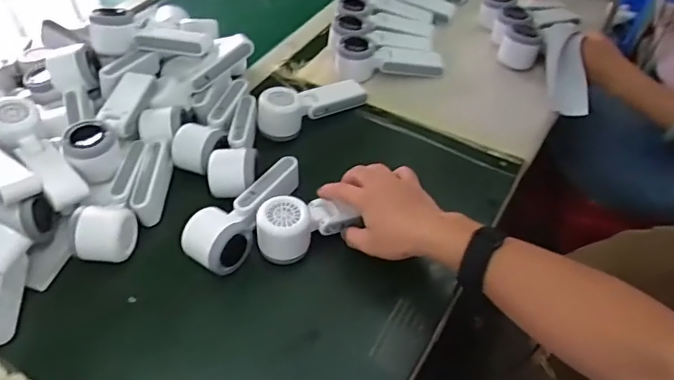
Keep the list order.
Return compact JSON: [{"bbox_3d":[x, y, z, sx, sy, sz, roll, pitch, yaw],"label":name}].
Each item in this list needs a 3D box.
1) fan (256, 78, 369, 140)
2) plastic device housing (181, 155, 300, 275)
[{"bbox_3d":[-0.035,-0.123,0.724,0.160,0.049,0.059,-31,54,-25],"label":"fan"},{"bbox_3d":[-0.105,0.023,0.596,0.058,0.051,0.162,19,50,18],"label":"plastic device housing"}]

